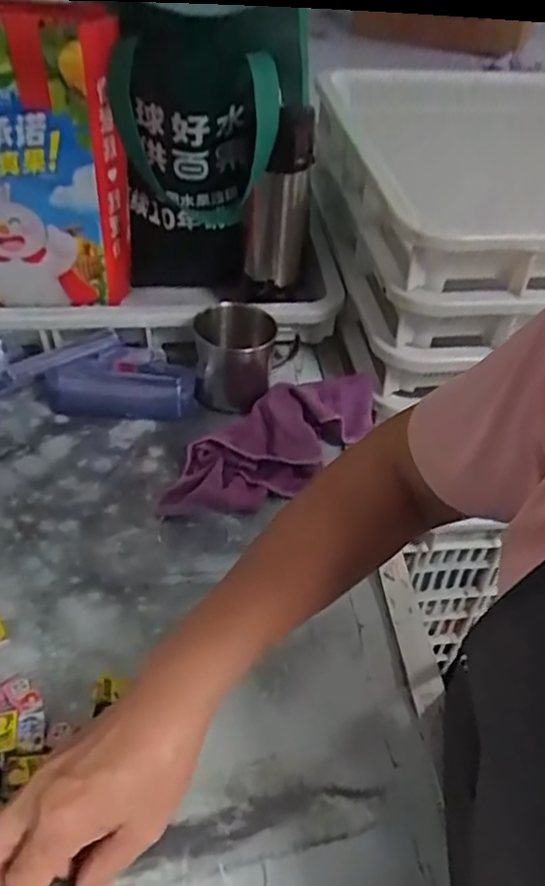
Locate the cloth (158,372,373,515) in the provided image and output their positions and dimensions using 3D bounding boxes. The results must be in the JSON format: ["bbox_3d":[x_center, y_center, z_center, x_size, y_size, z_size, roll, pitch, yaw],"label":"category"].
[{"bbox_3d":[0.000,-0.004,0.627,0.094,0.043,0.243,32,49,27],"label":"cloth"}]

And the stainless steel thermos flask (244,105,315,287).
[{"bbox_3d":[0.006,-0.225,0.643,0.059,0.171,0.049,1,43,-4],"label":"stainless steel thermos flask"}]

